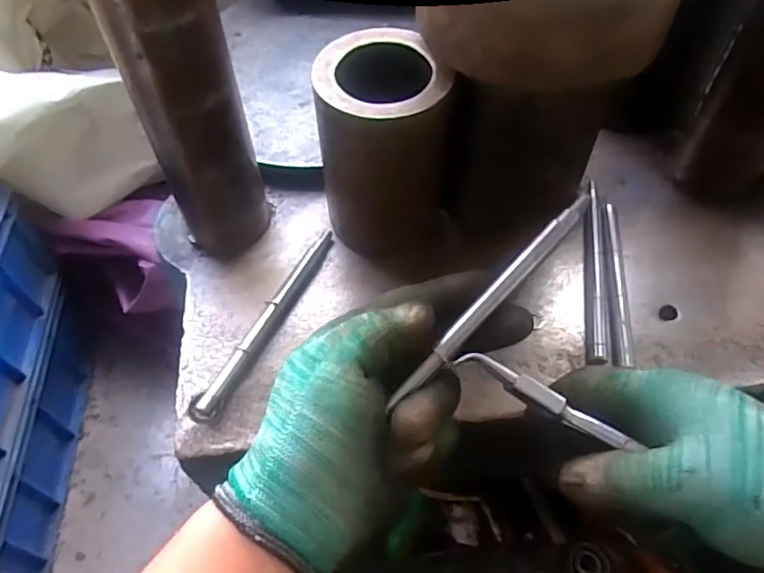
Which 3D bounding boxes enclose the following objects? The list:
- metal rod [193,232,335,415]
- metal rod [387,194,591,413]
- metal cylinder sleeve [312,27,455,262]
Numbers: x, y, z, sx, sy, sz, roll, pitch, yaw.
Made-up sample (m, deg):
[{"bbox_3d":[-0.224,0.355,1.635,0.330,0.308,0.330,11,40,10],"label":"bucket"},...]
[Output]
[{"bbox_3d":[-0.079,0.020,0.422,0.010,0.016,0.163,21,58,14],"label":"metal rod"},{"bbox_3d":[0.058,0.004,0.309,0.011,0.006,0.146,40,78,24],"label":"metal rod"},{"bbox_3d":[0.001,-0.091,0.415,0.083,0.131,0.092,-3,55,-1],"label":"metal cylinder sleeve"}]

